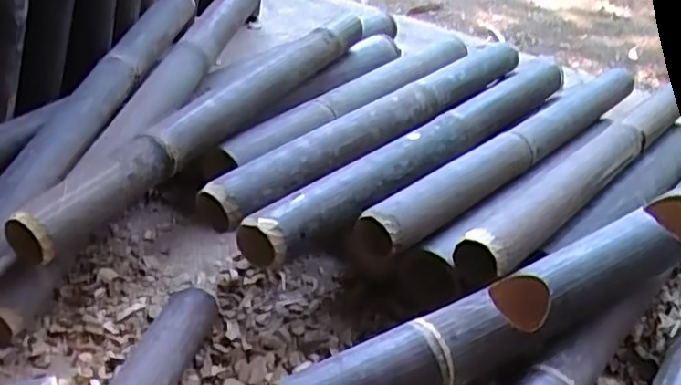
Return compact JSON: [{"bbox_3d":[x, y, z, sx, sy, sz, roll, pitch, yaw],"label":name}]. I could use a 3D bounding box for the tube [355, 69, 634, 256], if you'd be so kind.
[{"bbox_3d":[0.229,-0.056,0.818,0.567,0.050,0.050,-26,47,-38],"label":"tube"}]

